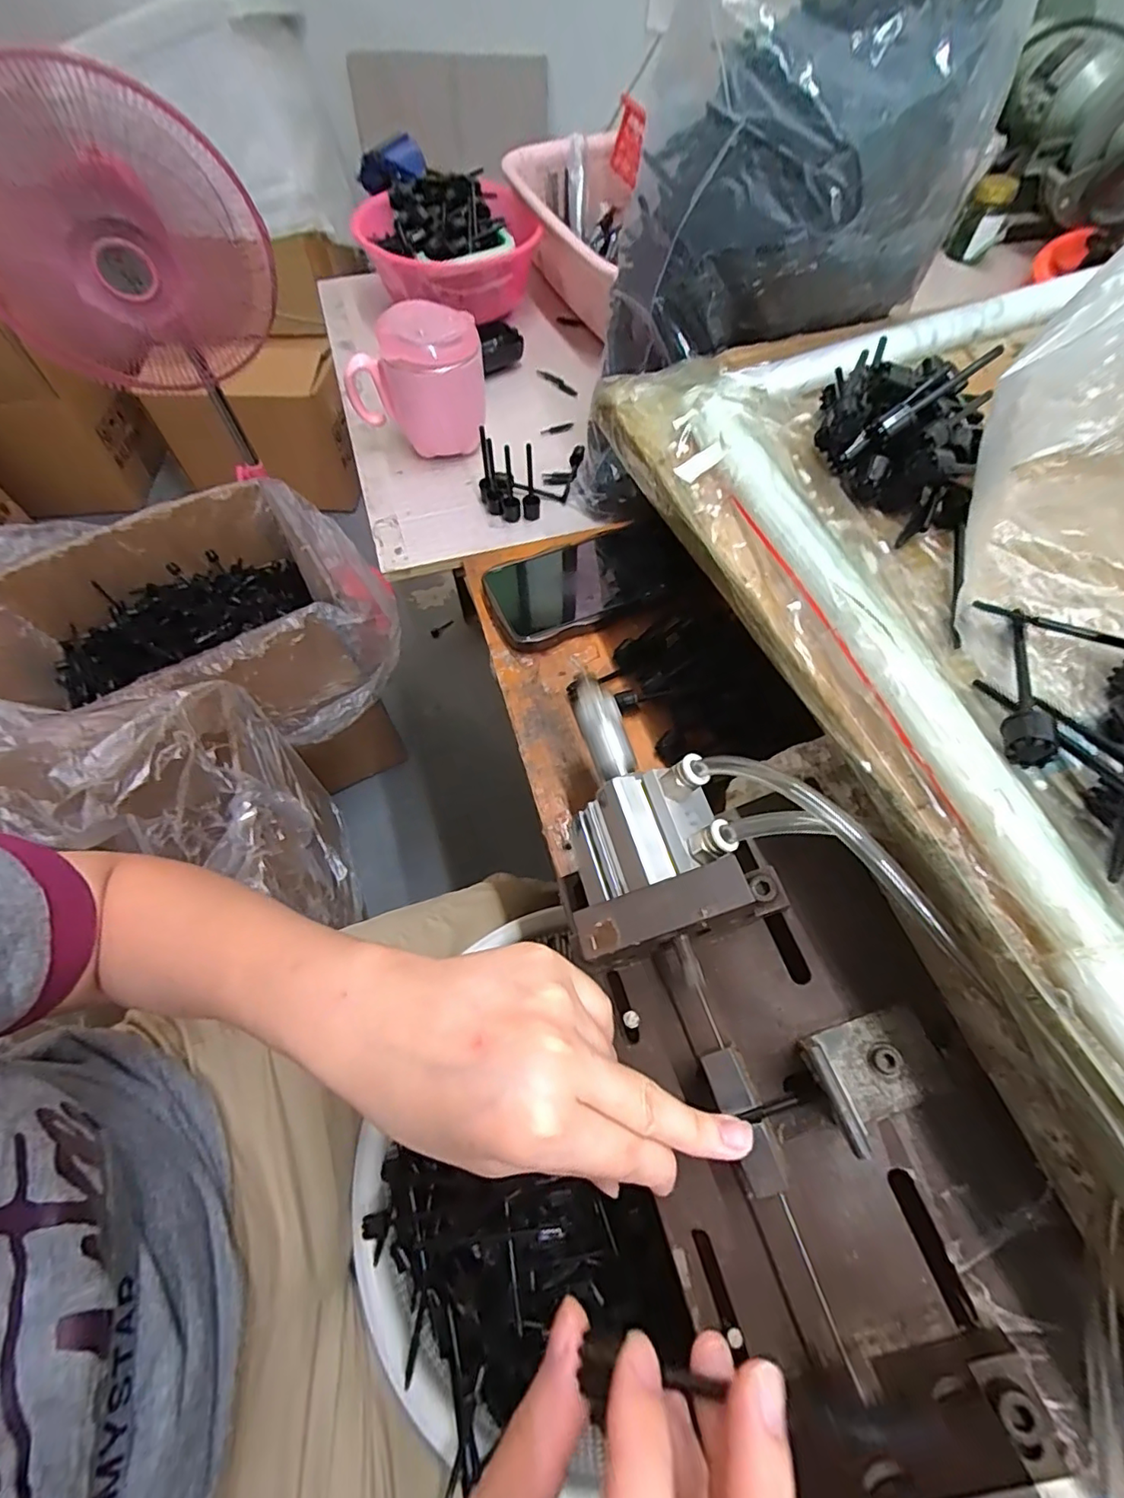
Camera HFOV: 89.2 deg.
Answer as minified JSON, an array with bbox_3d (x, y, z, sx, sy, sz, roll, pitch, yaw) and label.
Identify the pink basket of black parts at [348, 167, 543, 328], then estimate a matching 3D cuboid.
[{"bbox_3d":[-0.118,-0.518,0.598,0.180,0.095,0.142,-8,62,-5],"label":"pink basket of black parts"}]

